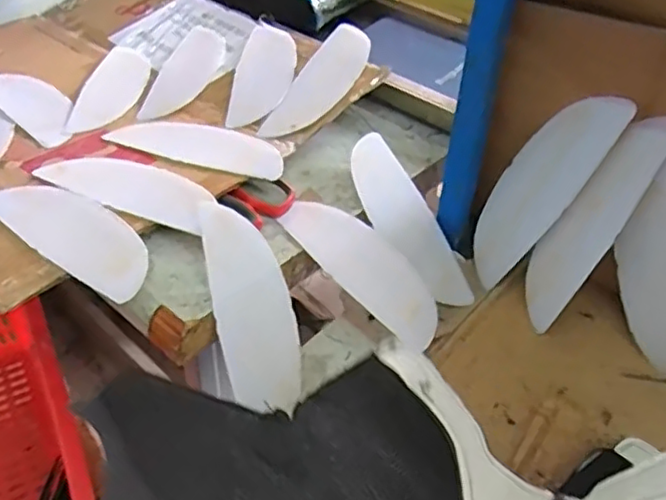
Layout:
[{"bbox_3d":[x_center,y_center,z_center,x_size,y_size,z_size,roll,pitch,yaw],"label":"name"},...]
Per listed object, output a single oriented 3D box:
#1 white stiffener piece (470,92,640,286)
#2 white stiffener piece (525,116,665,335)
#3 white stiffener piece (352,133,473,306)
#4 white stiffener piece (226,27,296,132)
[{"bbox_3d":[0.190,-0.059,0.605,0.008,0.204,0.066,-6,46,-49],"label":"white stiffener piece"},{"bbox_3d":[0.227,-0.025,0.574,0.013,0.205,0.055,3,32,-47],"label":"white stiffener piece"},{"bbox_3d":[0.074,-0.031,0.666,0.067,0.012,0.206,-21,70,-23],"label":"white stiffener piece"},{"bbox_3d":[-0.083,-0.217,0.790,0.073,0.005,0.212,-3,48,5],"label":"white stiffener piece"}]

